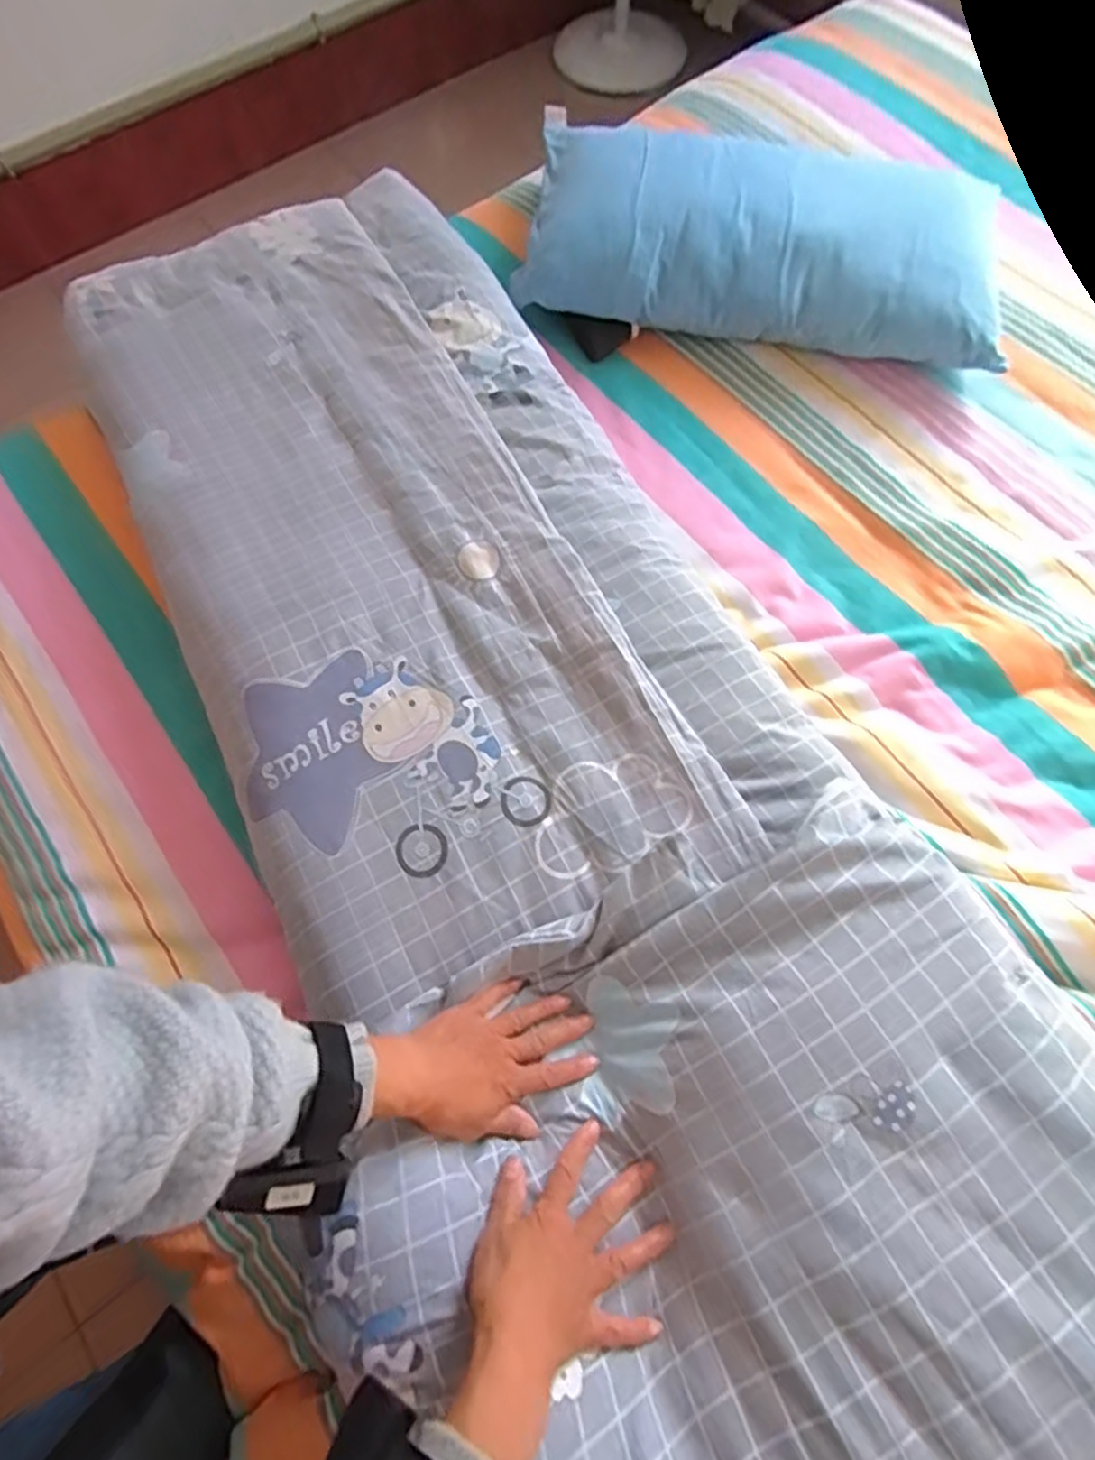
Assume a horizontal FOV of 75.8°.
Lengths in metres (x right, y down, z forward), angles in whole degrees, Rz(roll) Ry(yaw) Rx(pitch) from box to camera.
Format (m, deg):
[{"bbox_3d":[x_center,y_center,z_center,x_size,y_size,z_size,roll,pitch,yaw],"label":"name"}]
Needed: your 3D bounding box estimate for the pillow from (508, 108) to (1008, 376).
[{"bbox_3d":[0.273,-0.652,0.914,0.615,0.096,0.356,14,70,6],"label":"pillow"}]

